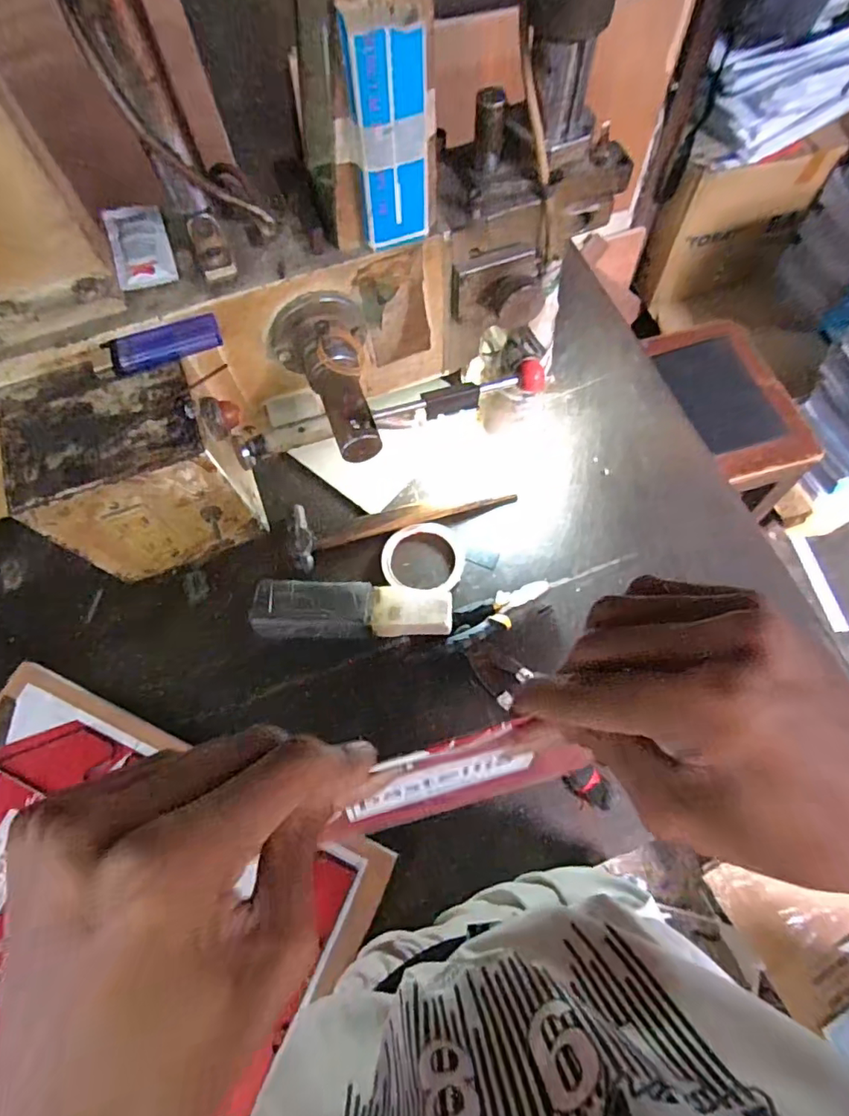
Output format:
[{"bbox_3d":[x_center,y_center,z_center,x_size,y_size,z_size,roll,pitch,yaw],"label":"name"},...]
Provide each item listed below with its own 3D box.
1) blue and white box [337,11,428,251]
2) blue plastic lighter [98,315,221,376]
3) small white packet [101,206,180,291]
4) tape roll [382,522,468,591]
[{"bbox_3d":[-0.018,-0.232,0.313,0.041,0.113,0.012,-14,68,-3],"label":"blue and white box"},{"bbox_3d":[-0.167,-0.137,0.352,0.069,0.013,0.022,-18,68,-5],"label":"blue plastic lighter"},{"bbox_3d":[-0.192,-0.212,0.371,0.037,0.006,0.075,-21,68,-6],"label":"small white packet"},{"bbox_3d":[-0.001,-0.001,0.627,0.094,0.014,0.083,4,68,4],"label":"tape roll"}]

